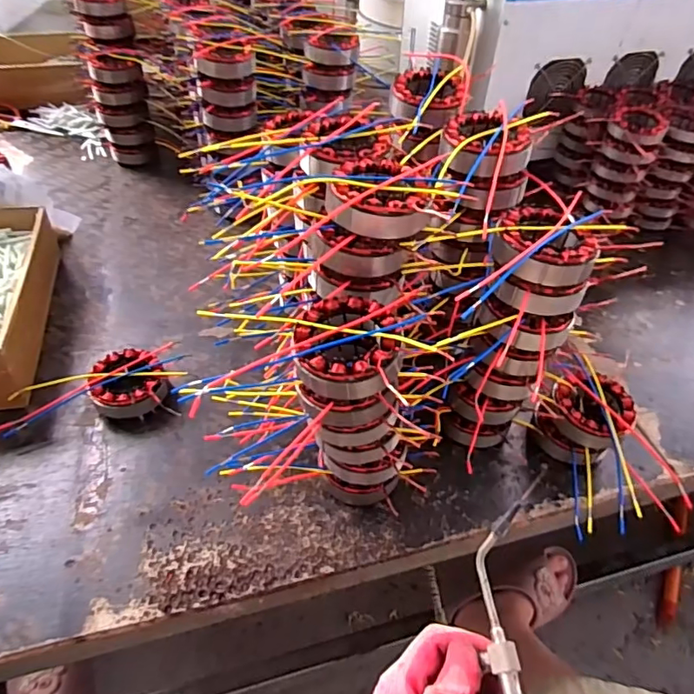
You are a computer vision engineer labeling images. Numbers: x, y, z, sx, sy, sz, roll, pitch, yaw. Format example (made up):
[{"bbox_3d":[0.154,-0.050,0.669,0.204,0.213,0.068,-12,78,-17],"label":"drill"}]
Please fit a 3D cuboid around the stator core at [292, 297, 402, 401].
[{"bbox_3d":[-0.001,0.004,0.419,0.085,0.044,0.089,5,47,2],"label":"stator core"}]

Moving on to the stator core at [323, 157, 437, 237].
[{"bbox_3d":[0.027,-0.130,0.443,0.085,0.037,0.094,8,47,4],"label":"stator core"}]

